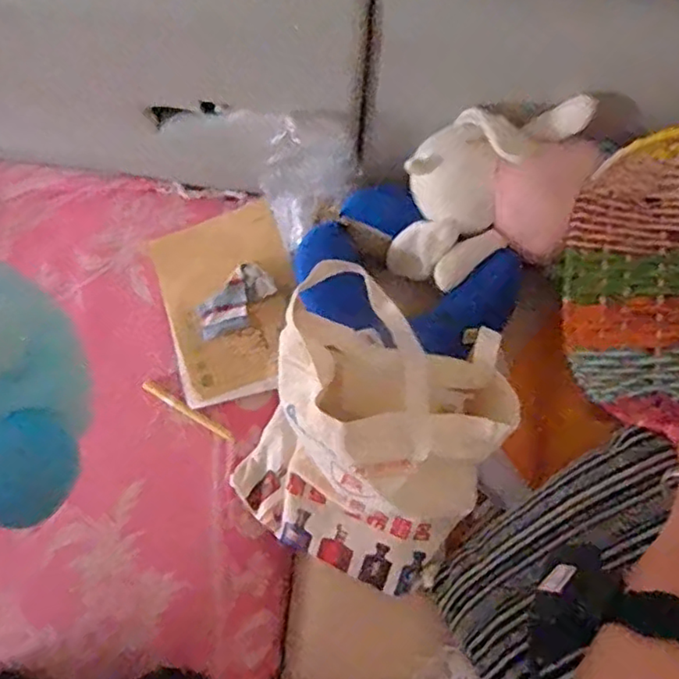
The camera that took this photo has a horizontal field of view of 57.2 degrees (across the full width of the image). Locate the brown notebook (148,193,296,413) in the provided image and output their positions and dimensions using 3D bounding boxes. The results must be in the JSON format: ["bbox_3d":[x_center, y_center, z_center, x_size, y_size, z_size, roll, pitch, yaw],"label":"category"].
[{"bbox_3d":[-0.149,-0.054,0.854,0.182,0.023,0.257,-20,76,4],"label":"brown notebook"}]

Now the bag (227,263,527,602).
[{"bbox_3d":[0.038,0.111,0.727,0.279,0.201,0.318,25,78,5],"label":"bag"}]

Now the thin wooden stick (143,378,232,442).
[{"bbox_3d":[-0.204,0.096,0.833,0.140,0.012,0.014,31,79,7],"label":"thin wooden stick"}]

